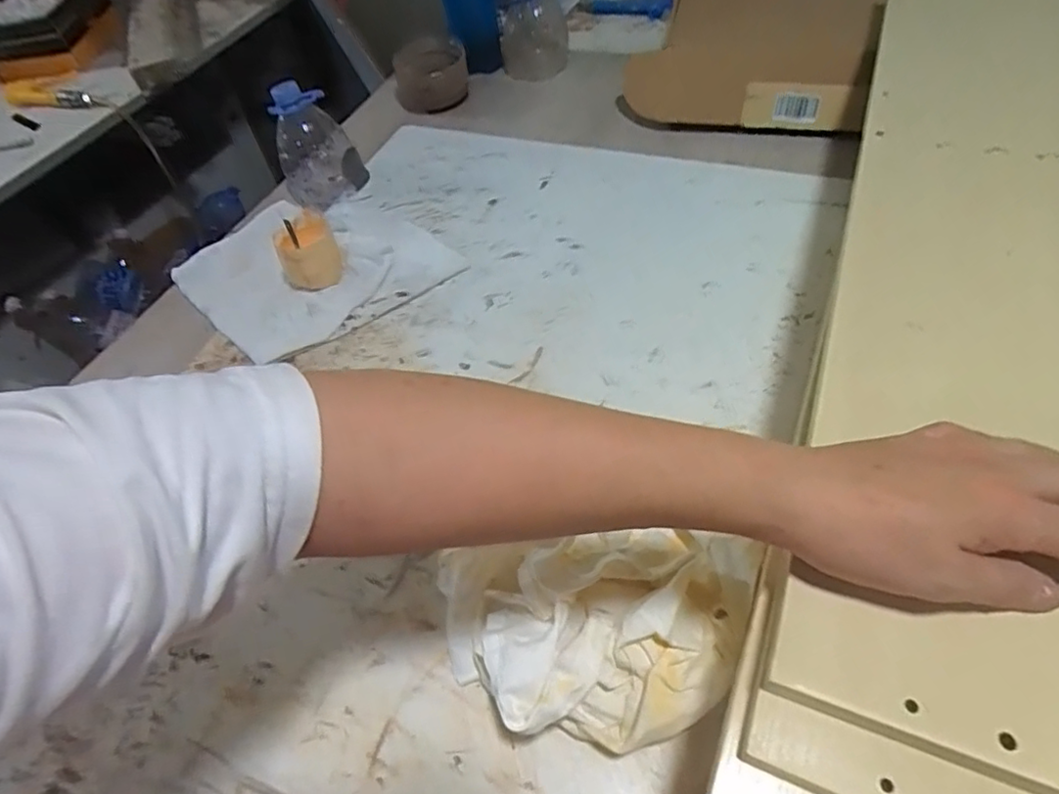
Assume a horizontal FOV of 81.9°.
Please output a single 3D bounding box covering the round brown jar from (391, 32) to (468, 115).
[{"bbox_3d":[-0.146,-0.475,0.889,0.107,0.059,0.121,-13,52,-4],"label":"round brown jar"}]

